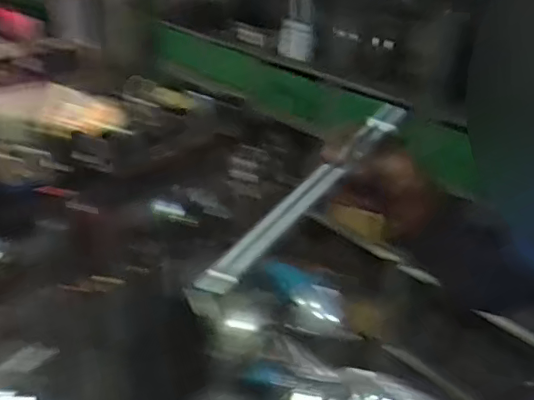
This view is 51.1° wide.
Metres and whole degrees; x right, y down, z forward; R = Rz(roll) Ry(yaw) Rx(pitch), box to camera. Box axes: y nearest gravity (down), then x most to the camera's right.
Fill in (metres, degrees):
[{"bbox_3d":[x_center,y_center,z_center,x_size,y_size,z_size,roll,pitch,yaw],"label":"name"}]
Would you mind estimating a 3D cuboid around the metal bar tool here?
[{"bbox_3d":[0.038,-0.005,0.512,0.252,0.019,0.027,-43,44,-12],"label":"metal bar tool"}]

